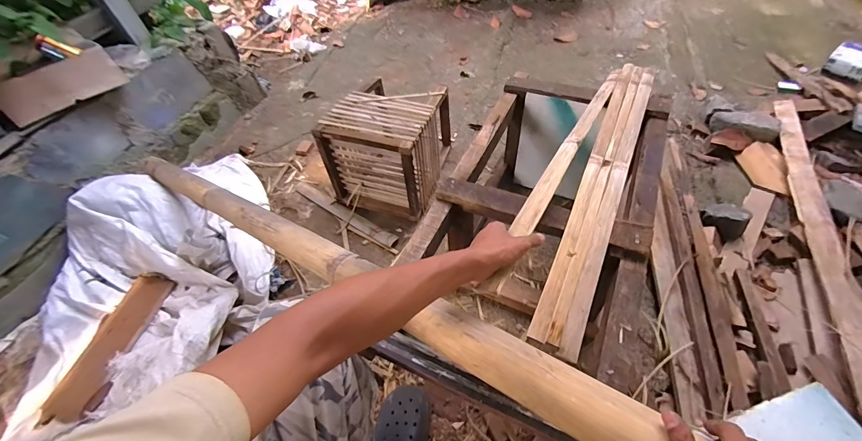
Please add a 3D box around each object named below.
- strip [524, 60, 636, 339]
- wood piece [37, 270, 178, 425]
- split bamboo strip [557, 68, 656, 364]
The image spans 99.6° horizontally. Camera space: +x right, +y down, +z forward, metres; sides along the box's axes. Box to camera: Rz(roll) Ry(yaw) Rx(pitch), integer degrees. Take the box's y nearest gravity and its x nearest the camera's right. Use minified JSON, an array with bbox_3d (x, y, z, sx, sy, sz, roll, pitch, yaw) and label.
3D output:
[{"bbox_3d":[0.338,-0.111,0.753,0.027,0.020,0.803,19,56,20],"label":"strip"},{"bbox_3d":[-0.870,0.337,0.998,0.137,0.021,0.397,17,64,10],"label":"wood piece"},{"bbox_3d":[0.377,-0.090,0.732,0.033,0.017,0.796,19,56,20],"label":"split bamboo strip"}]

